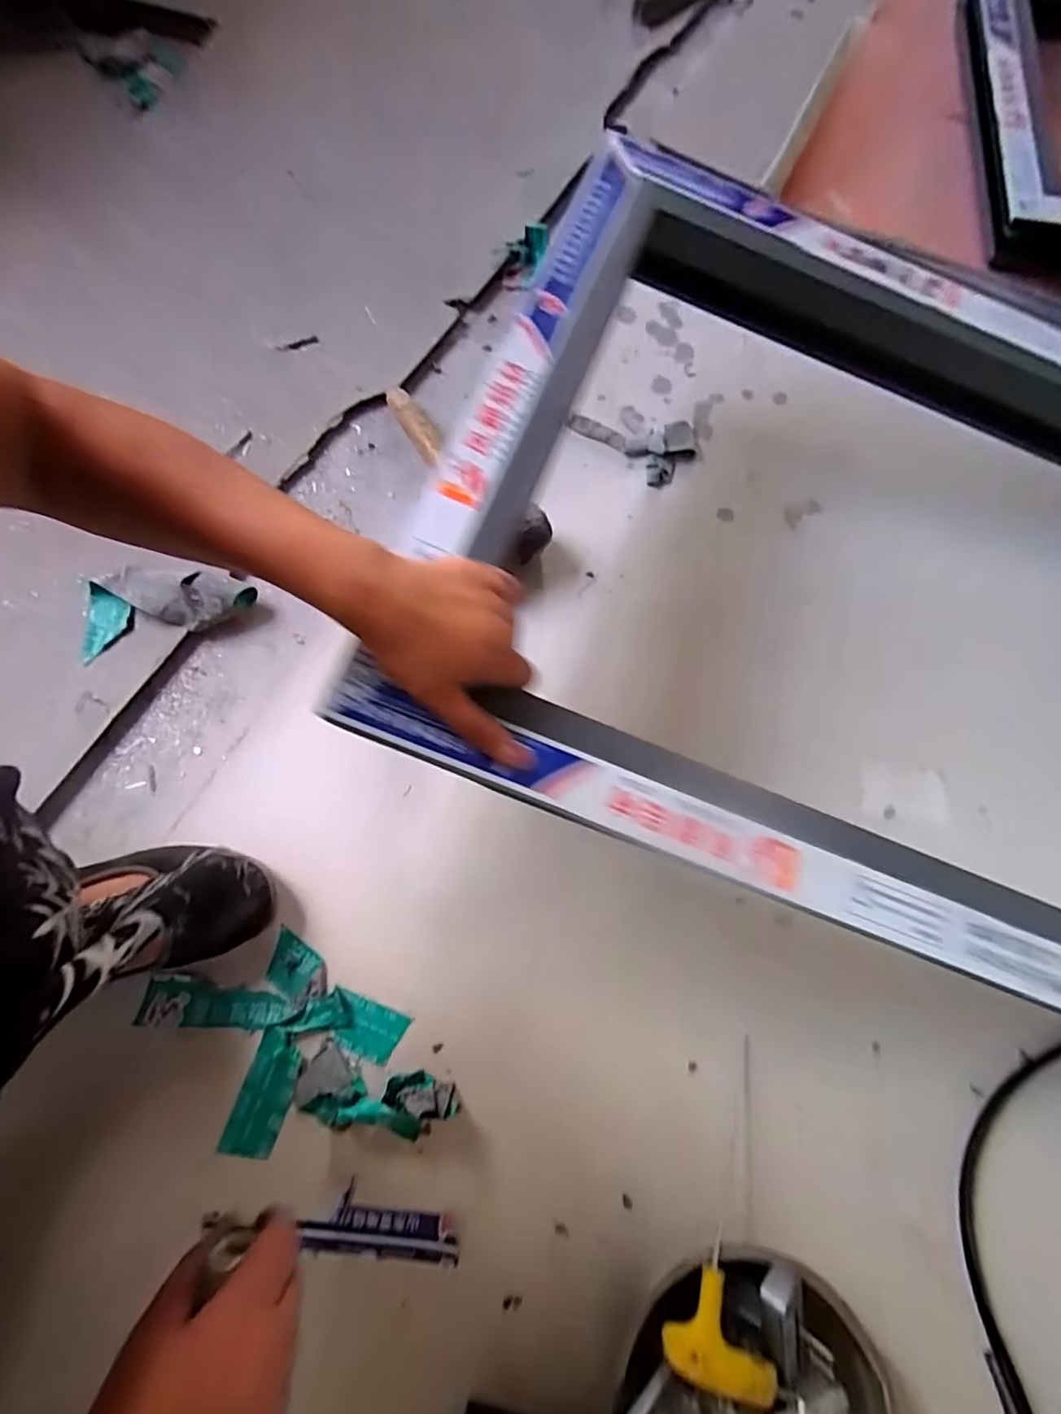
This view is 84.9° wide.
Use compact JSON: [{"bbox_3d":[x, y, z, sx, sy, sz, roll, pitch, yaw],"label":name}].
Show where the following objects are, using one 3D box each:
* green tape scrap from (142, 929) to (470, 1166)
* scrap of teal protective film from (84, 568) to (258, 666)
[{"bbox_3d":[-0.192,0.278,0.465,0.152,0.030,0.225,-40,79,-12],"label":"green tape scrap"},{"bbox_3d":[-0.357,-0.102,0.566,0.161,0.033,0.067,-15,75,-6],"label":"scrap of teal protective film"}]

